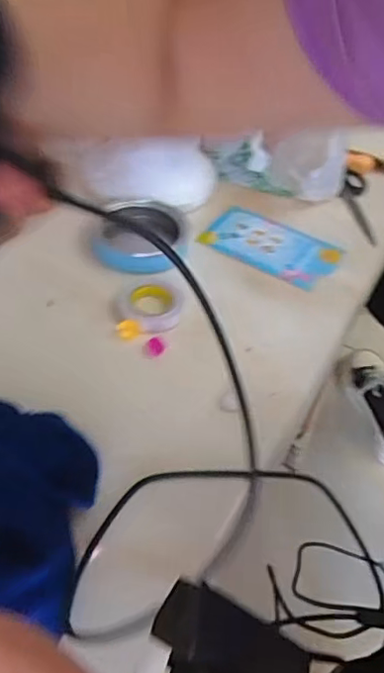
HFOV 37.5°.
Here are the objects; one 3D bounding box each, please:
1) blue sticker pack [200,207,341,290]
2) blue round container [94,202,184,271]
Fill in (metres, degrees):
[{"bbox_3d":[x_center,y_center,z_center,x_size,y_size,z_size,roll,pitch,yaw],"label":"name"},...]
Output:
[{"bbox_3d":[0.085,-0.100,0.625,0.146,0.008,0.083,27,52,18],"label":"blue sticker pack"},{"bbox_3d":[-0.054,-0.106,0.594,0.094,0.027,0.097,4,45,-5],"label":"blue round container"}]

